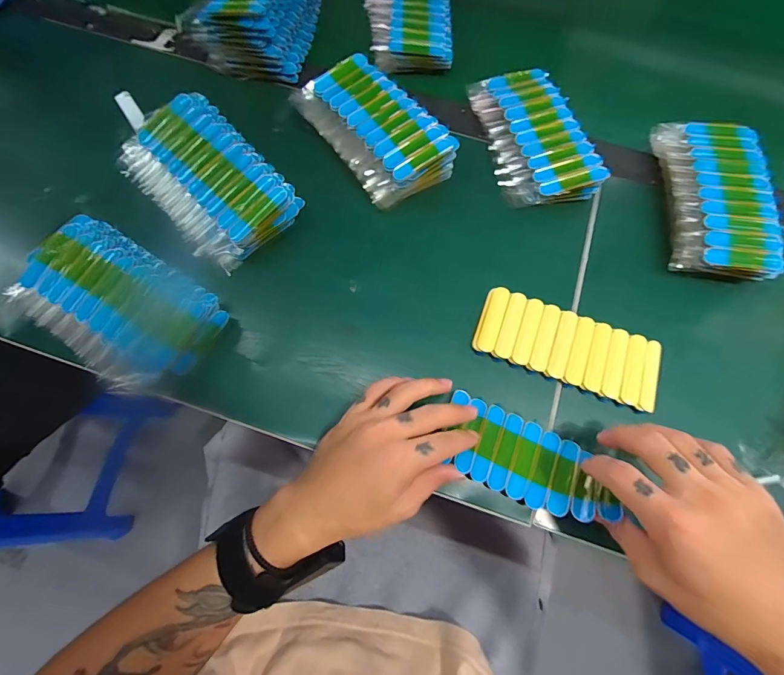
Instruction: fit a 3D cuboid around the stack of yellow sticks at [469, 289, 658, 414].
[{"bbox_3d":[0.151,0.008,0.329,0.152,0.007,0.062,21,72,6],"label":"stack of yellow sticks"}]

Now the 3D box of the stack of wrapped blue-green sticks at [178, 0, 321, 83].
[{"bbox_3d":[-0.146,-0.368,0.420,0.111,0.055,0.175,10,71,2],"label":"stack of wrapped blue-green sticks"}]

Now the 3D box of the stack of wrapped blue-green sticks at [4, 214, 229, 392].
[{"bbox_3d":[-0.225,-0.029,0.316,0.158,0.030,0.099,33,74,9],"label":"stack of wrapped blue-green sticks"}]

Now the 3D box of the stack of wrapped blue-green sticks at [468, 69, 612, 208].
[{"bbox_3d":[0.139,-0.204,0.380,0.089,0.025,0.157,-14,72,-6],"label":"stack of wrapped blue-green sticks"}]

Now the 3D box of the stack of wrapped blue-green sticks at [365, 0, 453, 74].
[{"bbox_3d":[0.019,-0.376,0.445,0.094,0.026,0.150,1,71,-1],"label":"stack of wrapped blue-green sticks"}]

